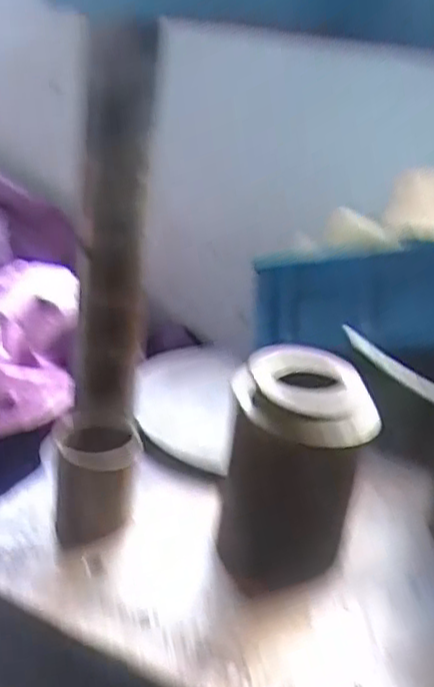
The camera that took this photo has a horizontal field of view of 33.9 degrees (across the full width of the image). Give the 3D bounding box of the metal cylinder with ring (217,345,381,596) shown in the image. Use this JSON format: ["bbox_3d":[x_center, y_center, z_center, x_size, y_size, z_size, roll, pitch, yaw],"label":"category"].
[{"bbox_3d":[0.061,0.102,0.589,0.092,0.172,0.086,-2,26,-19],"label":"metal cylinder with ring"}]

